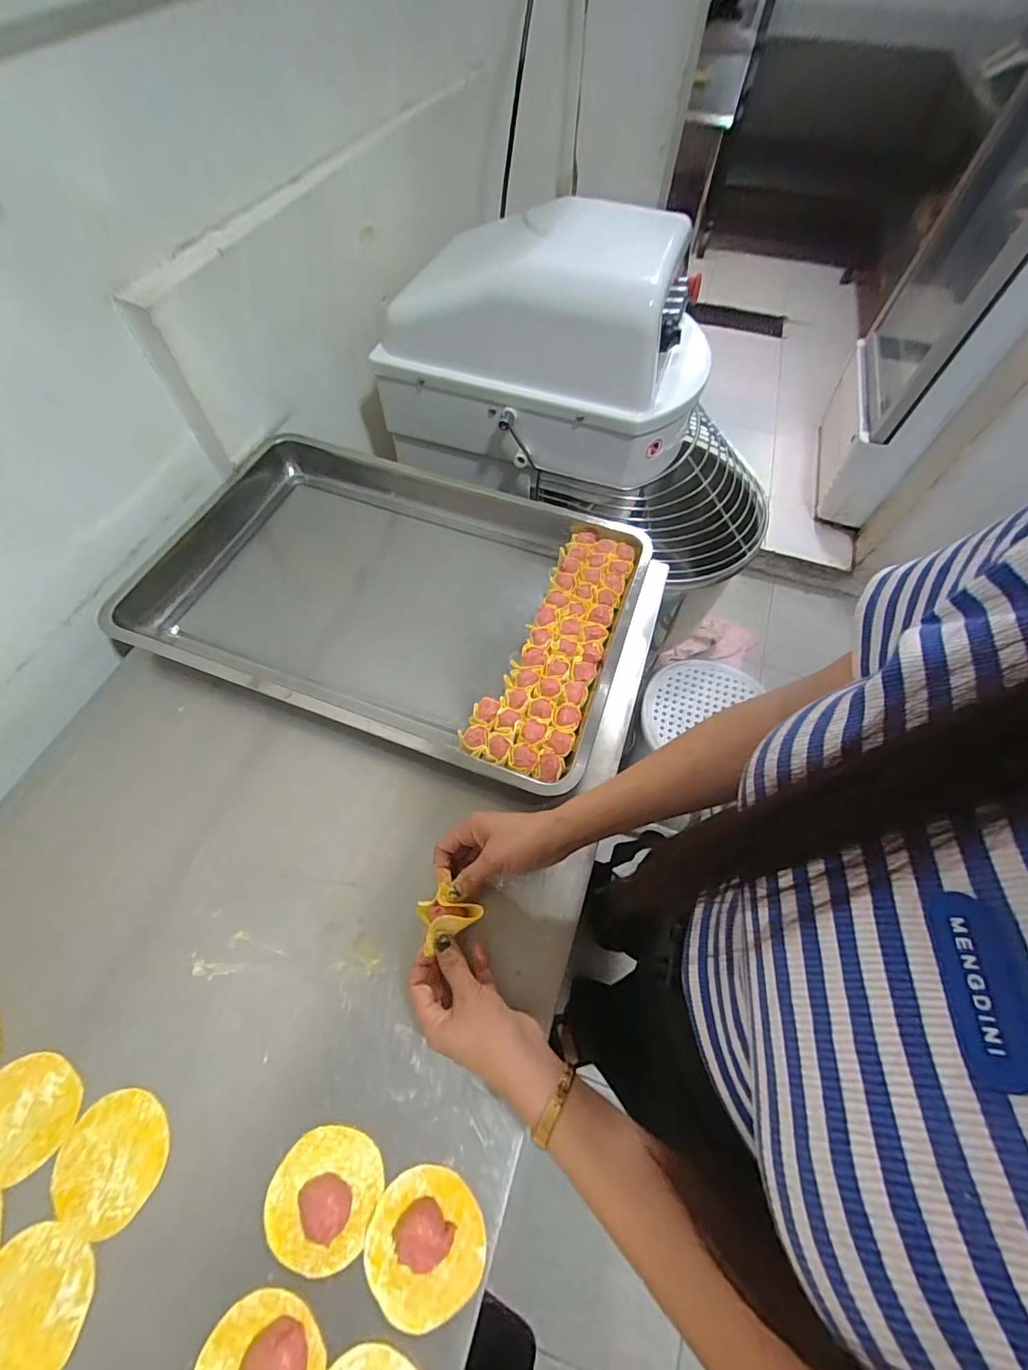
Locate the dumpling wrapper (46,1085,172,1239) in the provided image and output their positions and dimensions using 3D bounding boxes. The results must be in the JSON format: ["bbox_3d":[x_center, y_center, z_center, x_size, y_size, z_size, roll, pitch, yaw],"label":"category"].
[{"bbox_3d":[-0.312,0.368,0.374,0.080,0.004,0.080,1,60,-2],"label":"dumpling wrapper"}]

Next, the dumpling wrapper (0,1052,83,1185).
[{"bbox_3d":[-0.397,0.345,0.387,0.083,0.004,0.078,1,60,-2],"label":"dumpling wrapper"}]

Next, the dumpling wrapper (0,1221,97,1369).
[{"bbox_3d":[-0.341,0.438,0.341,0.082,0.005,0.077,1,60,-2],"label":"dumpling wrapper"}]

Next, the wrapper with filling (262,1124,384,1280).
[{"bbox_3d":[-0.145,0.385,0.360,0.079,0.023,0.080,1,60,-2],"label":"wrapper with filling"}]

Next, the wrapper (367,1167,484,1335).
[{"bbox_3d":[-0.065,0.407,0.348,0.083,0.020,0.080,1,60,-2],"label":"wrapper"}]

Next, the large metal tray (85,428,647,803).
[{"bbox_3d":[-0.158,-0.122,0.633,0.628,0.063,0.390,19,61,8],"label":"large metal tray"}]

